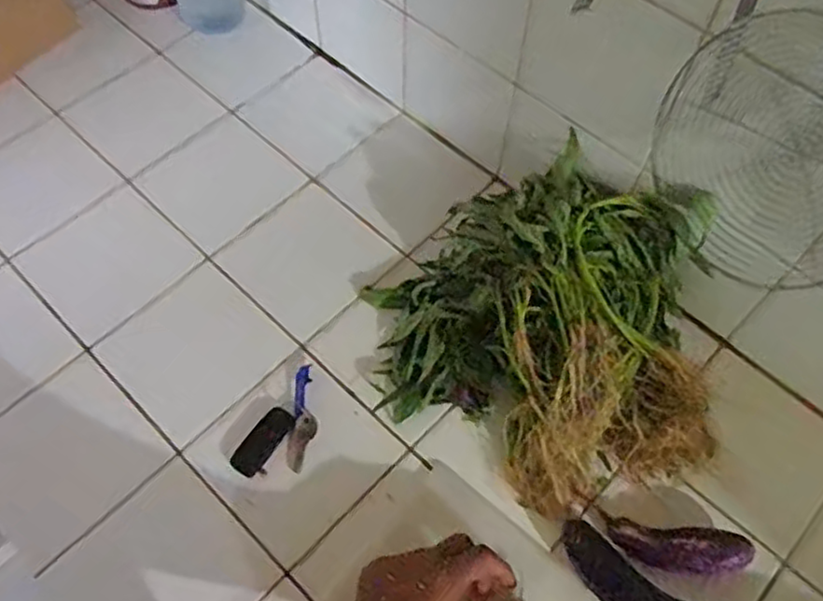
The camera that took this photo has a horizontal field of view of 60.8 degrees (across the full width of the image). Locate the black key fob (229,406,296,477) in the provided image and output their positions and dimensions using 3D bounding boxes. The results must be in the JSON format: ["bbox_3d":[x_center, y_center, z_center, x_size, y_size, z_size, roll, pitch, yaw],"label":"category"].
[{"bbox_3d":[-0.142,0.134,0.669,0.030,0.010,0.068,34,66,17],"label":"black key fob"}]

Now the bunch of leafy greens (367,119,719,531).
[{"bbox_3d":[0.118,0.017,0.668,0.308,0.120,0.325,5,61,2],"label":"bunch of leafy greens"}]

